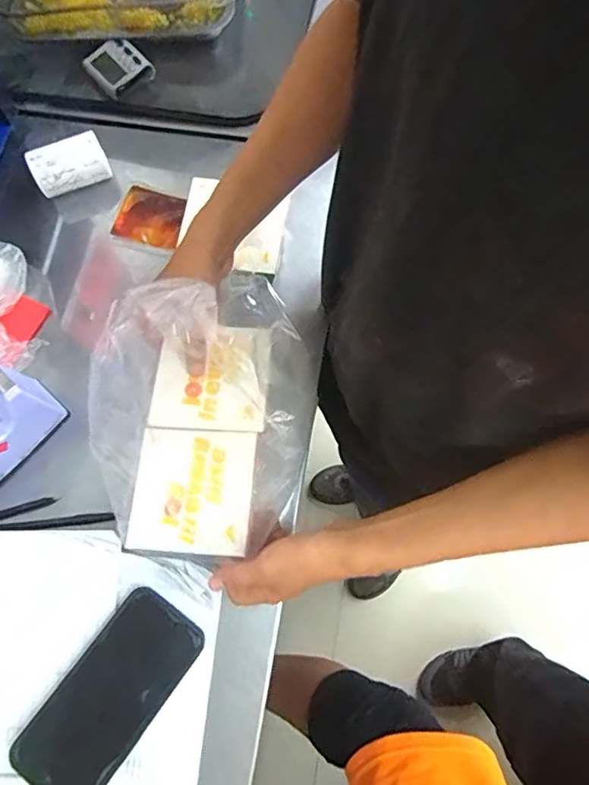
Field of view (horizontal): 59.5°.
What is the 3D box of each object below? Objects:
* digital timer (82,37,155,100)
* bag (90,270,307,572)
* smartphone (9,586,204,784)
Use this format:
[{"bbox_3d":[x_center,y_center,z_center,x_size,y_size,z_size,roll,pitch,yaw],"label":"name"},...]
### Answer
[{"bbox_3d":[-0.226,-0.416,0.654,0.066,0.016,0.075,-41,78,-1],"label":"digital timer"},{"bbox_3d":[-0.088,0.020,0.497,0.188,0.057,0.264,-3,73,1],"label":"bag"},{"bbox_3d":[-0.156,0.253,0.433,0.081,0.010,0.162,36,72,8],"label":"smartphone"}]

